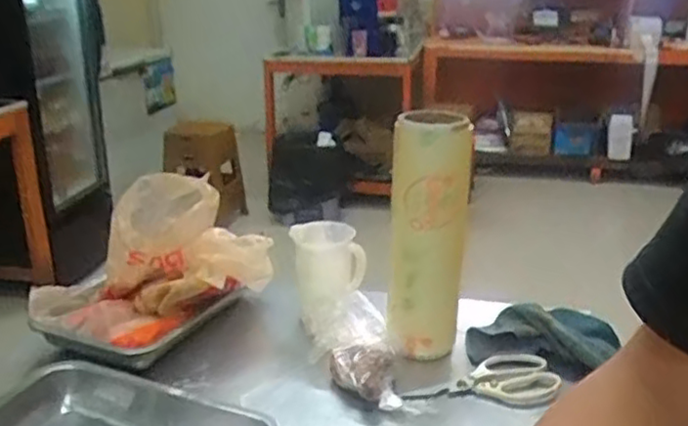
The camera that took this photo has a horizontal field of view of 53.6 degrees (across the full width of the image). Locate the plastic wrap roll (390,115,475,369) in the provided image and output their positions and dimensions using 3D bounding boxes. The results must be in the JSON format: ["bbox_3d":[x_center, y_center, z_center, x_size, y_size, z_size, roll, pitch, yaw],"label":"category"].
[{"bbox_3d":[0.106,0.037,0.858,0.090,0.316,0.091,0,20,0],"label":"plastic wrap roll"}]

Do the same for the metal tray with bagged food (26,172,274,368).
[{"bbox_3d":[-0.272,0.069,0.951,0.299,0.202,0.217,-16,25,-36],"label":"metal tray with bagged food"}]

